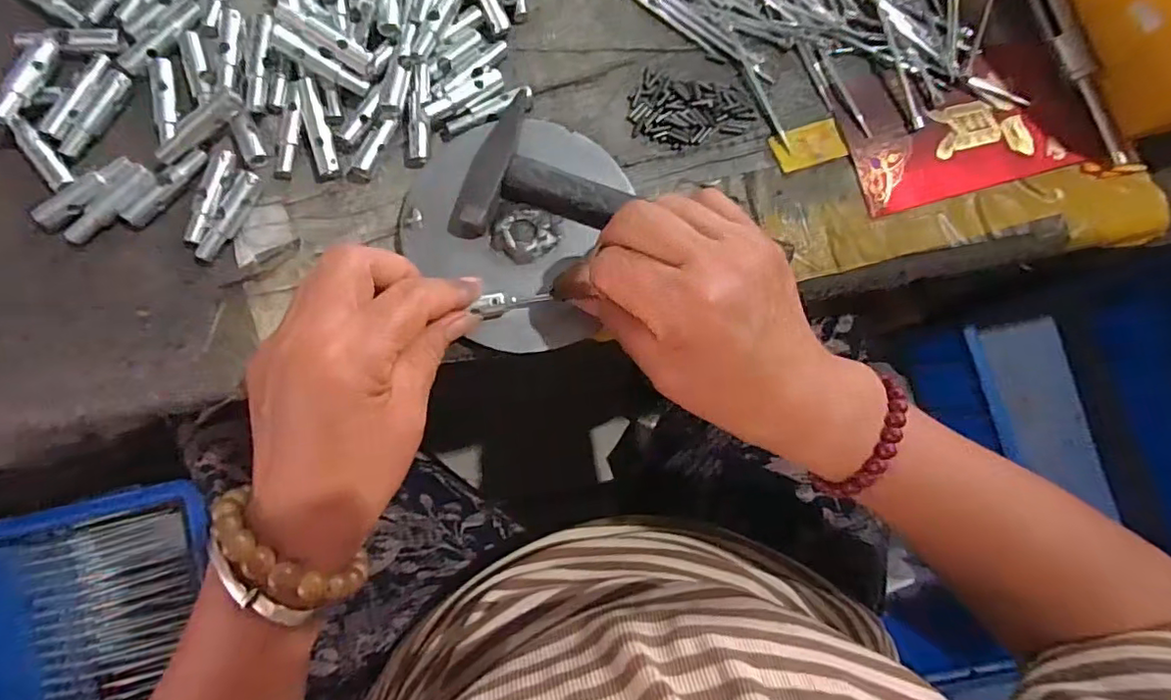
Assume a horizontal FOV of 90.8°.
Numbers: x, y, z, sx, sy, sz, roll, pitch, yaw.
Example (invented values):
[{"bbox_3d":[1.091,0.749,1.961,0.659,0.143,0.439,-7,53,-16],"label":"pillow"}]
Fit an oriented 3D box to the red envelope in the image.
[{"bbox_3d":[0.234,-0.138,0.349,0.158,0.004,0.080,-16,88,-7],"label":"red envelope"}]

